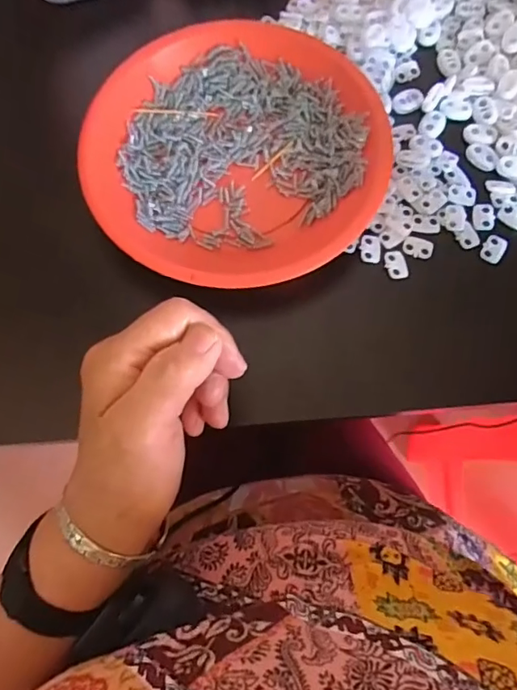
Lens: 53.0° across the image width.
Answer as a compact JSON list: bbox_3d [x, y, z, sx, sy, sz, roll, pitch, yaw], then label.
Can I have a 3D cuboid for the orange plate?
[{"bbox_3d":[-0.015,-0.132,0.343,0.187,0.023,0.194,0,75,1],"label":"orange plate"}]

